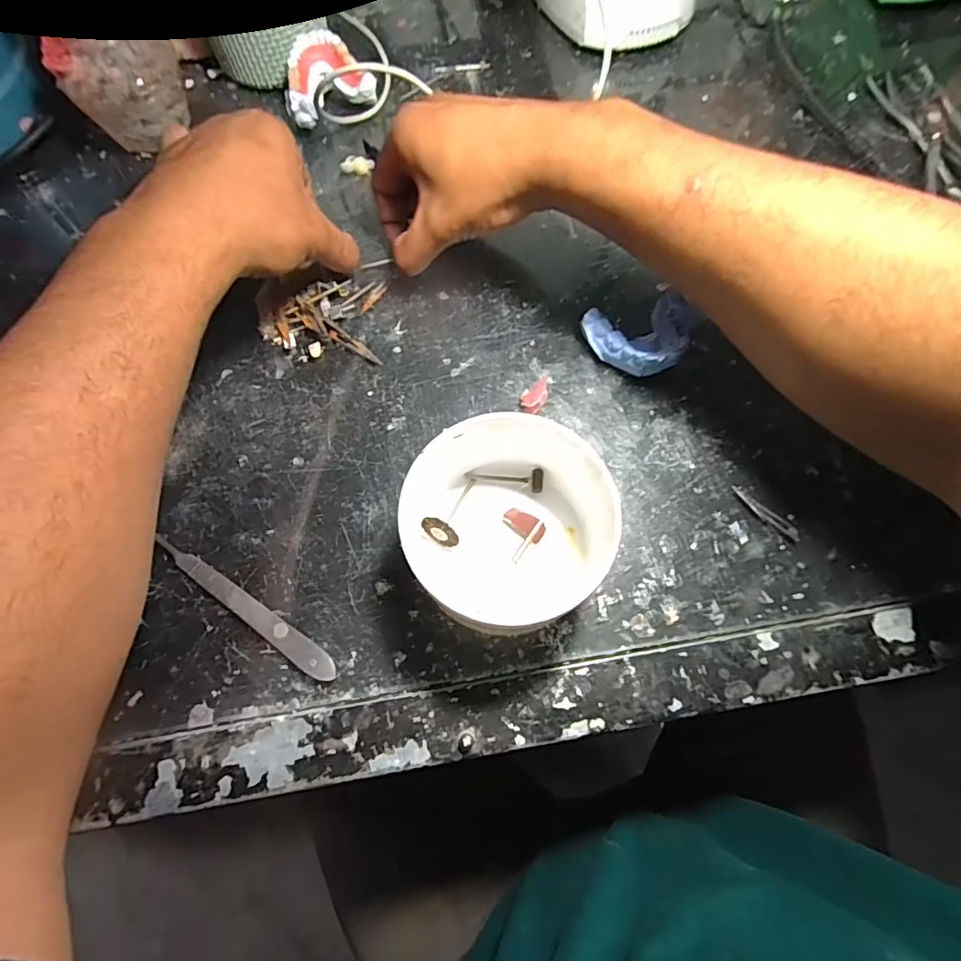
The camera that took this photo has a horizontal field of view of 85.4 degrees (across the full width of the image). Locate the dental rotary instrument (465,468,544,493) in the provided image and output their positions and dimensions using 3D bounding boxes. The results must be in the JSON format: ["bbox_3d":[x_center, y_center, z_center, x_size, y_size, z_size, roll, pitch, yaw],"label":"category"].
[{"bbox_3d":[0.013,0.000,0.279,0.041,0.008,0.012,2,69,16],"label":"dental rotary instrument"}]

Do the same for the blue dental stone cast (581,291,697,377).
[{"bbox_3d":[0.095,-0.082,0.303,0.059,0.027,0.049,-16,70,-6],"label":"blue dental stone cast"}]

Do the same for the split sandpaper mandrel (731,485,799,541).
[{"bbox_3d":[0.152,0.017,0.279,0.041,0.004,0.006,39,74,13],"label":"split sandpaper mandrel"}]

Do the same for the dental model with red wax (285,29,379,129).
[{"bbox_3d":[-0.116,-0.288,0.379,0.066,0.037,0.050,-34,73,-12],"label":"dental model with red wax"}]

